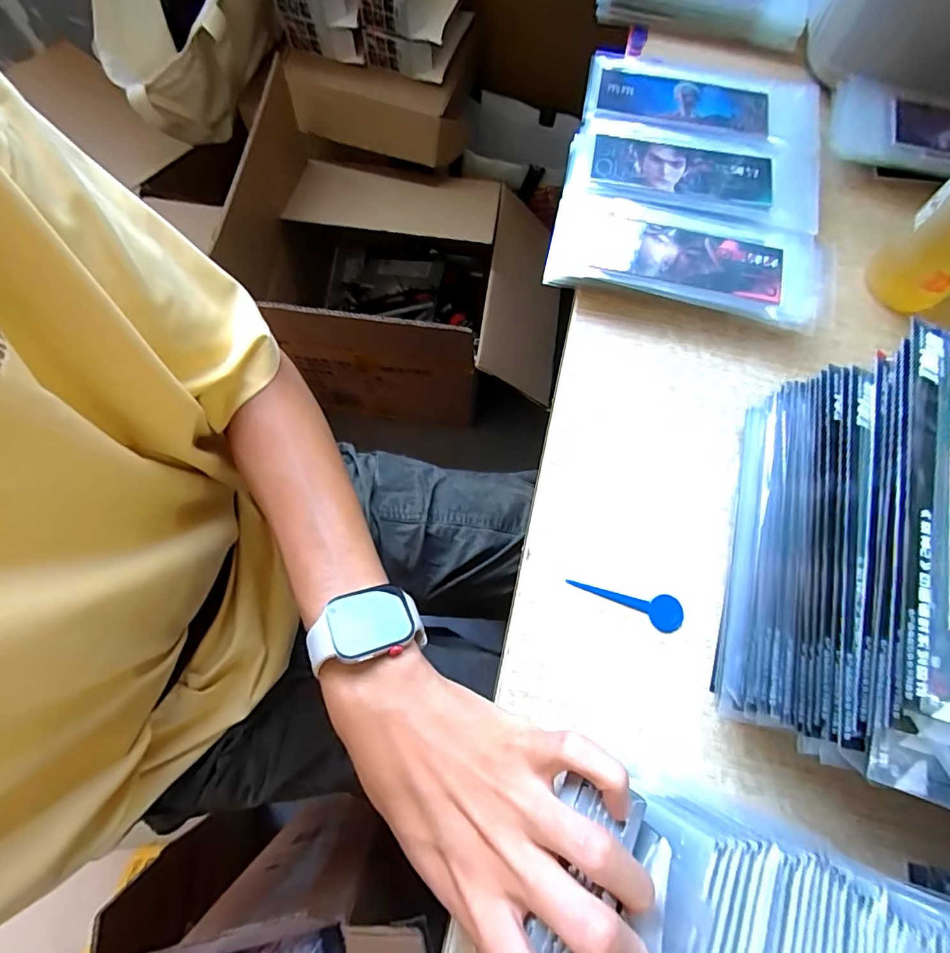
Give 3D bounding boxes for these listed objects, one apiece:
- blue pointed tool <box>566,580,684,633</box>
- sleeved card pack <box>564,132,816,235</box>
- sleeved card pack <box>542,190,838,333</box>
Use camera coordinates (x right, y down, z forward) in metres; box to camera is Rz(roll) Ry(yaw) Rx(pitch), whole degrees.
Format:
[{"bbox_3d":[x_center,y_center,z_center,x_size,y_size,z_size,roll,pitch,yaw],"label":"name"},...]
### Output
[{"bbox_3d":[0.095,0.077,0.314,0.072,0.004,0.021,21,73,5],"label":"blue pointed tool"},{"bbox_3d":[0.164,-0.227,0.374,0.178,0.013,0.069,10,72,1],"label":"sleeved card pack"},{"bbox_3d":[0.157,-0.159,0.369,0.203,0.033,0.087,14,73,2],"label":"sleeved card pack"}]

